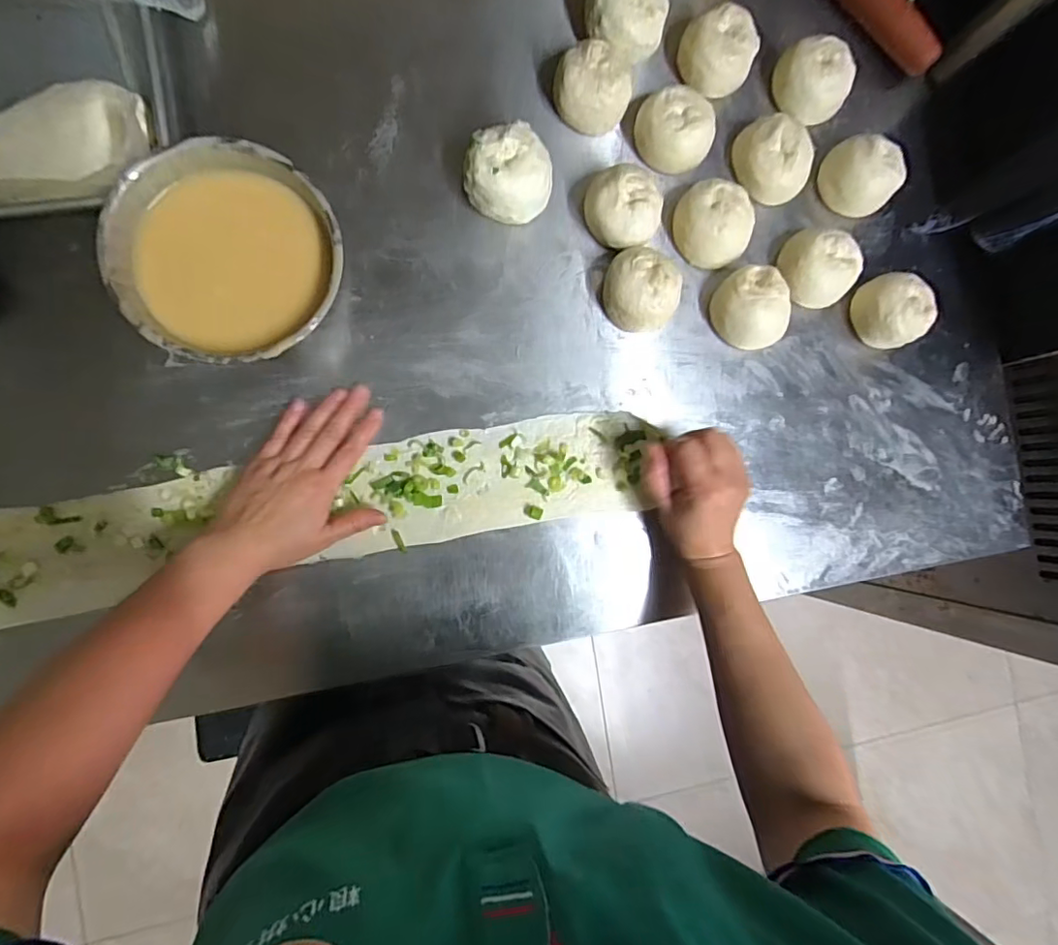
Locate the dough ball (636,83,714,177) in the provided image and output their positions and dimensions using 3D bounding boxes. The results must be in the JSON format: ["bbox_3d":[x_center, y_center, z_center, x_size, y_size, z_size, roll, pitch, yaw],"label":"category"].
[{"bbox_3d":[0.141,-0.326,0.528,0.064,0.040,0.065,0,88,-9],"label":"dough ball"}]

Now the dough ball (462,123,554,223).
[{"bbox_3d":[-0.019,-0.268,0.500,0.076,0.053,0.070,0,88,-9],"label":"dough ball"}]

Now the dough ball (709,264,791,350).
[{"bbox_3d":[0.216,-0.159,0.534,0.069,0.043,0.078,-26,92,-9],"label":"dough ball"}]

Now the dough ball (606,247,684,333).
[{"bbox_3d":[0.105,-0.169,0.521,0.076,0.057,0.068,35,84,-6],"label":"dough ball"}]

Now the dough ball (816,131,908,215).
[{"bbox_3d":[0.336,-0.300,0.556,0.069,0.037,0.076,-36,94,-8],"label":"dough ball"}]

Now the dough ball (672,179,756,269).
[{"bbox_3d":[0.179,-0.238,0.529,0.070,0.038,0.068,3,88,-9],"label":"dough ball"}]

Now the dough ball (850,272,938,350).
[{"bbox_3d":[0.367,-0.164,0.559,0.060,0.049,0.072,-21,92,-9],"label":"dough ball"}]

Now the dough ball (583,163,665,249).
[{"bbox_3d":[0.086,-0.244,0.517,0.076,0.049,0.064,30,84,-7],"label":"dough ball"}]

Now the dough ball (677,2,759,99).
[{"bbox_3d":[0.182,-0.406,0.531,0.062,0.037,0.060,0,88,-9],"label":"dough ball"}]

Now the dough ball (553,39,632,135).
[{"bbox_3d":[0.057,-0.357,0.516,0.074,0.044,0.063,40,83,-6],"label":"dough ball"}]

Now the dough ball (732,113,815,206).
[{"bbox_3d":[0.241,-0.306,0.540,0.074,0.039,0.062,30,84,-7],"label":"dough ball"}]

